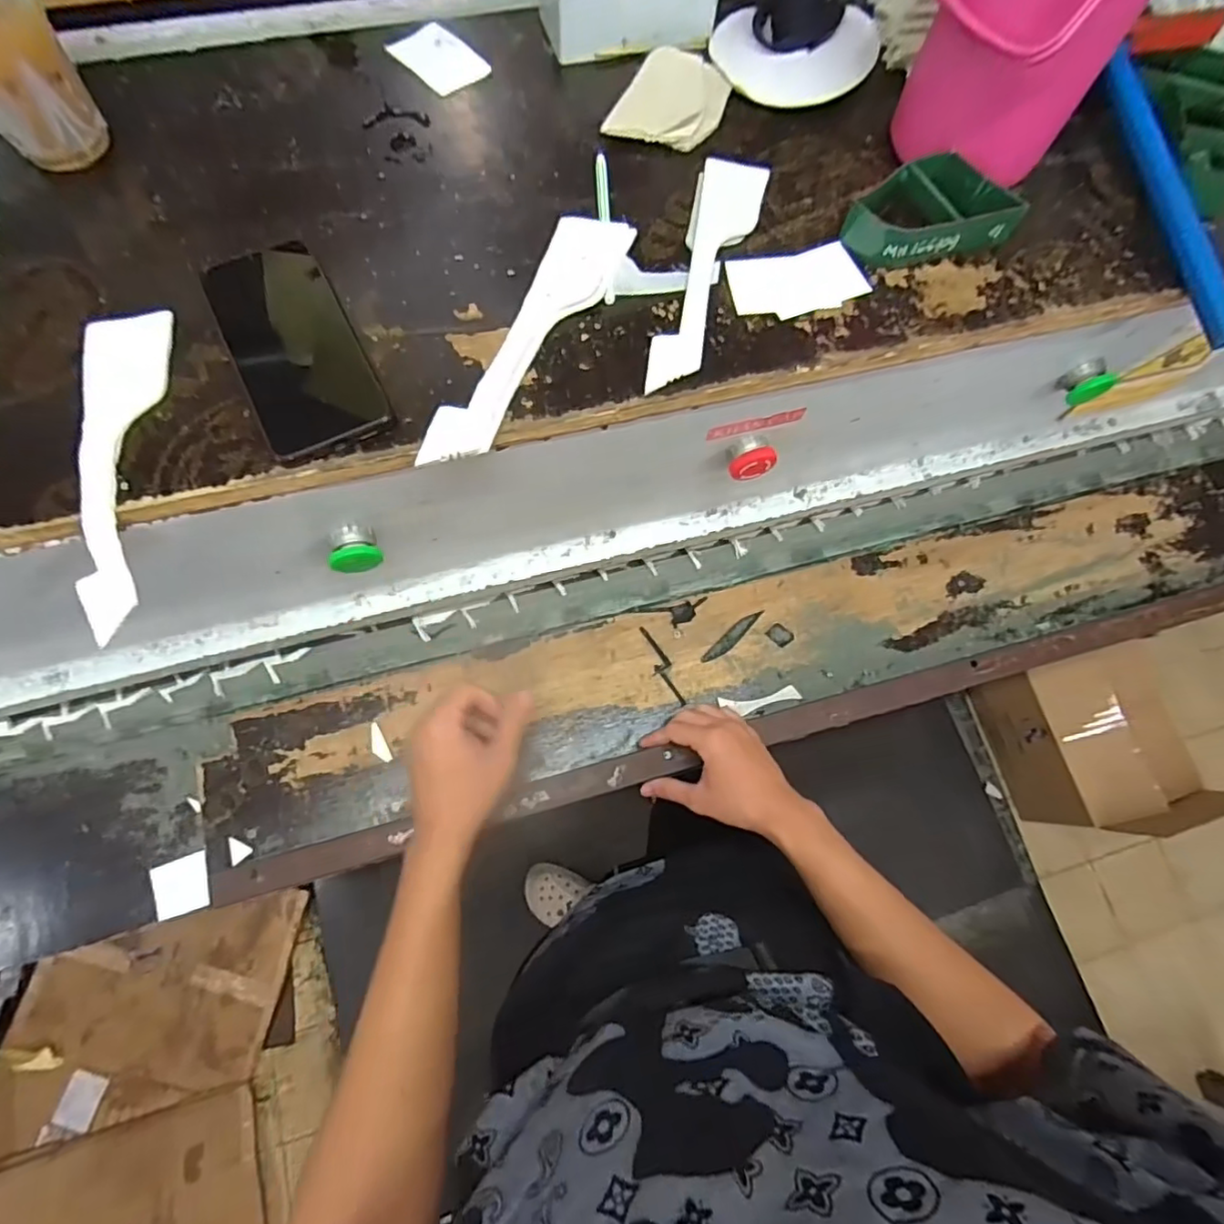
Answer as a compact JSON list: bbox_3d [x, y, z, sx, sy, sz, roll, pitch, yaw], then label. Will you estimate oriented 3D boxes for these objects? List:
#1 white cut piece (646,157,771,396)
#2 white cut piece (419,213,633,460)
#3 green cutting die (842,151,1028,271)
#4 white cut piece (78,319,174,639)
[{"bbox_3d":[0.070,-0.242,0.431,0.047,0.008,0.214,16,71,-2],"label":"white cut piece"},{"bbox_3d":[-0.051,-0.180,0.402,0.052,0.010,0.216,24,73,3],"label":"white cut piece"},{"bbox_3d":[0.227,-0.293,0.444,0.115,0.030,0.070,-16,71,-8],"label":"green cutting die"},{"bbox_3d":[-0.296,-0.089,0.375,0.045,0.043,0.198,-6,70,-5],"label":"white cut piece"}]

